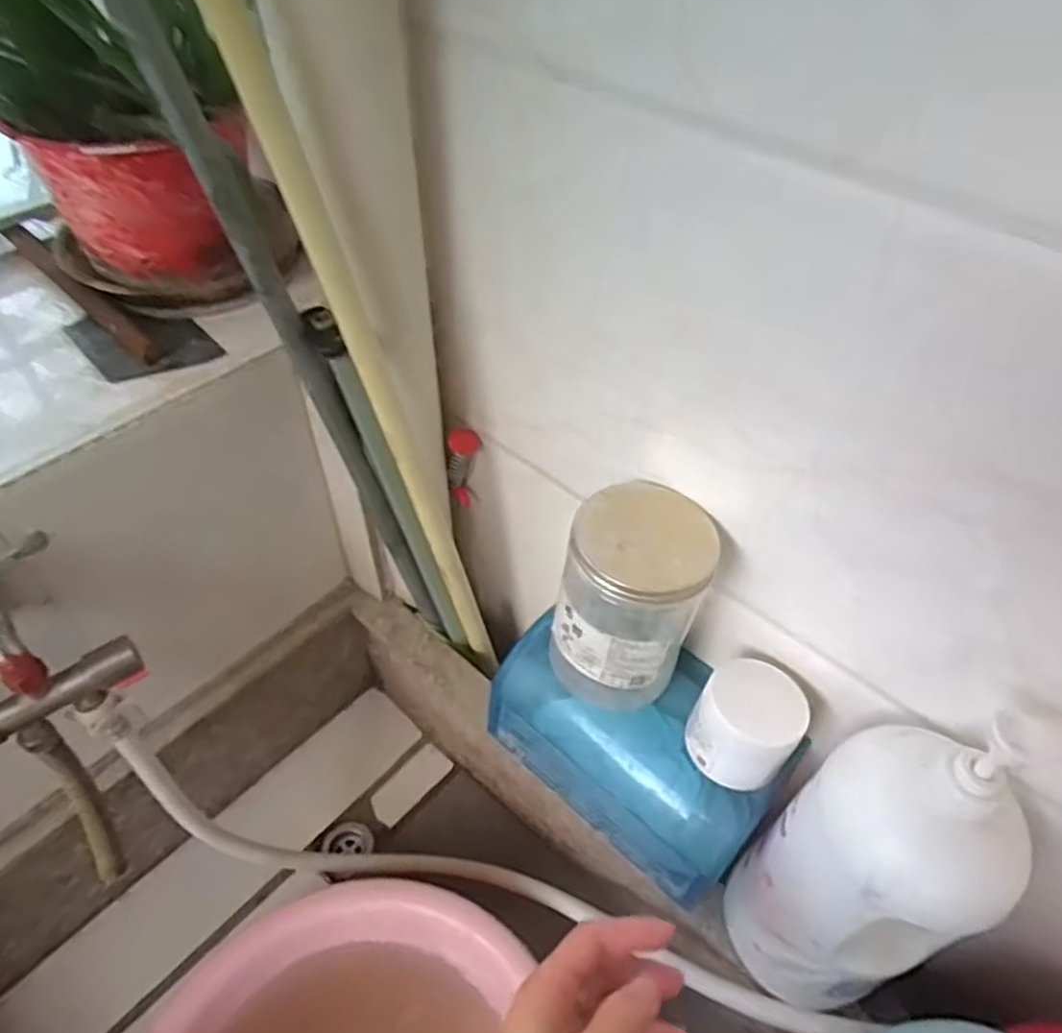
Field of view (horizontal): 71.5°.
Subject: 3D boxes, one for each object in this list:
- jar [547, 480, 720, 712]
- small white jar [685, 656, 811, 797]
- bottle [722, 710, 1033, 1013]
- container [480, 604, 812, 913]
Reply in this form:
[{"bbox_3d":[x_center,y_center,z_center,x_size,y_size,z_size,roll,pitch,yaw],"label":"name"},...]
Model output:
[{"bbox_3d":[0.070,0.060,0.525,0.091,0.152,0.096,1,49,-1],"label":"jar"},{"bbox_3d":[0.148,0.144,0.510,0.067,0.052,0.069,1,49,-1],"label":"small white jar"},{"bbox_3d":[0.208,0.219,0.456,0.102,0.256,0.110,1,49,-1],"label":"bottle"},{"bbox_3d":[0.076,0.175,0.580,0.221,0.131,0.098,33,56,24],"label":"container"}]

